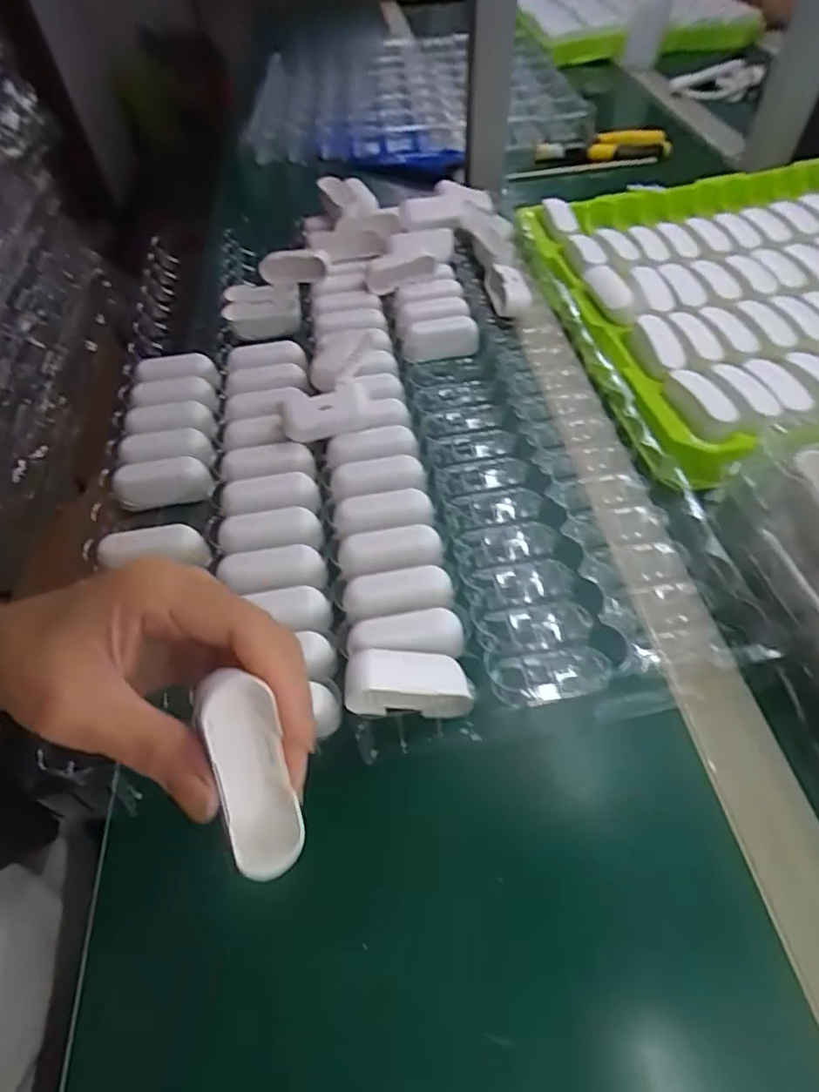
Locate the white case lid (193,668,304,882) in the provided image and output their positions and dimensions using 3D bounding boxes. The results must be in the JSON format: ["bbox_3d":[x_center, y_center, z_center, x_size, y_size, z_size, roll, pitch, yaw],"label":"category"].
[{"bbox_3d":[-0.052,0.075,0.186,0.024,0.066,0.023,-9,16,3],"label":"white case lid"}]

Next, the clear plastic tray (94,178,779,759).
[{"bbox_3d":[-0.032,-0.123,0.445,0.368,0.050,0.551,-10,53,-4],"label":"clear plastic tray"}]

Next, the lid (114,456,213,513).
[{"bbox_3d":[-0.172,-0.044,0.397,0.069,0.011,0.036,-7,52,-2],"label":"lid"}]

